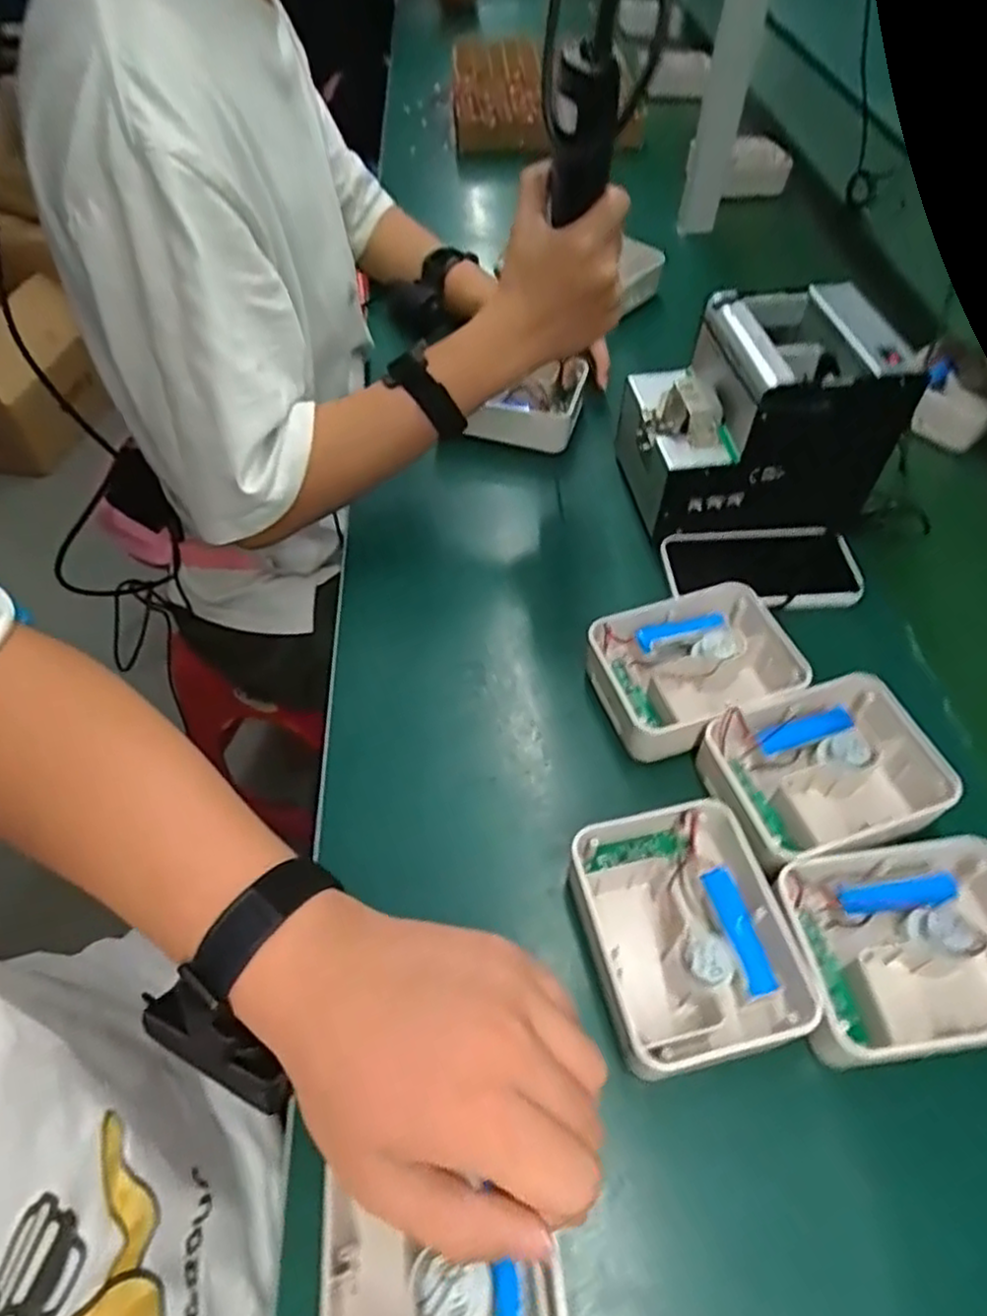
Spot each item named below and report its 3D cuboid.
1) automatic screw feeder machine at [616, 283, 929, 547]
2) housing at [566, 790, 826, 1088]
[{"bbox_3d":[0.214,-0.195,0.589,0.191,0.139,0.138,-7,53,-7],"label":"automatic screw feeder machine"},{"bbox_3d":[0.106,0.152,0.402,0.105,0.044,0.126,-9,53,-9],"label":"housing"}]

